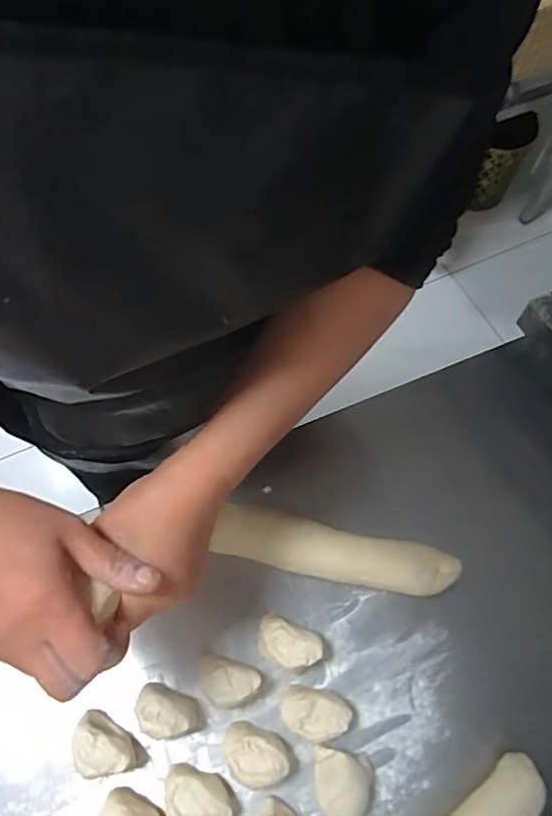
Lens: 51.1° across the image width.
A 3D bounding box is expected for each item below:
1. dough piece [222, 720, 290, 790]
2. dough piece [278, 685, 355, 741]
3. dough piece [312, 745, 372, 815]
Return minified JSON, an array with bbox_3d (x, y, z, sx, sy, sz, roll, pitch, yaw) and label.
[{"bbox_3d":[-0.017,0.278,0.463,0.053,0.029,0.039,20,67,8],"label":"dough piece"},{"bbox_3d":[0.032,0.252,0.479,0.056,0.031,0.035,10,66,3],"label":"dough piece"},{"bbox_3d":[0.051,0.295,0.452,0.046,0.032,0.046,0,65,-1],"label":"dough piece"}]

